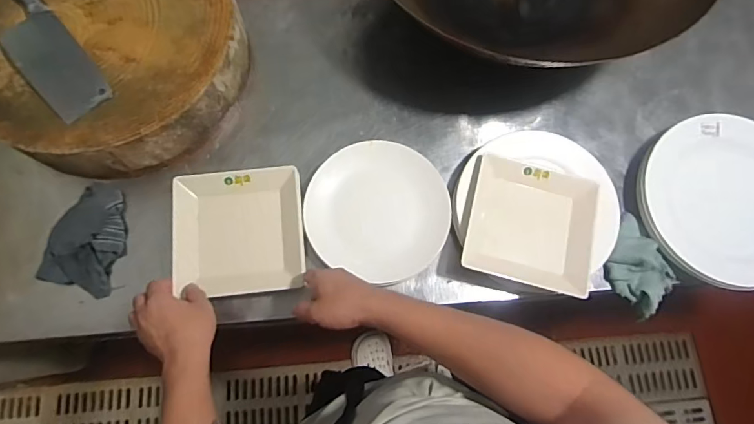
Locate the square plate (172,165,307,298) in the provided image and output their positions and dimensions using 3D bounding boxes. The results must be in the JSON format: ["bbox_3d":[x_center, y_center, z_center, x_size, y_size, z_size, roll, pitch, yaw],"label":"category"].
[{"bbox_3d":[-0.209,0.028,0.704,0.190,0.017,0.186,-6,76,-3],"label":"square plate"}]

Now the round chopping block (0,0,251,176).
[{"bbox_3d":[-0.418,-0.263,0.733,0.389,0.096,0.388,29,77,6],"label":"round chopping block"}]

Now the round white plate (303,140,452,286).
[{"bbox_3d":[0.003,-0.004,0.735,0.221,0.022,0.209,0,75,-2],"label":"round white plate"}]

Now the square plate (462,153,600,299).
[{"bbox_3d":[0.237,0.017,0.707,0.188,0.023,0.184,14,75,2],"label":"square plate"}]

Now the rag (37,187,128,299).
[{"bbox_3d":[-0.445,0.037,0.712,0.102,0.026,0.159,12,75,1],"label":"rag"}]

